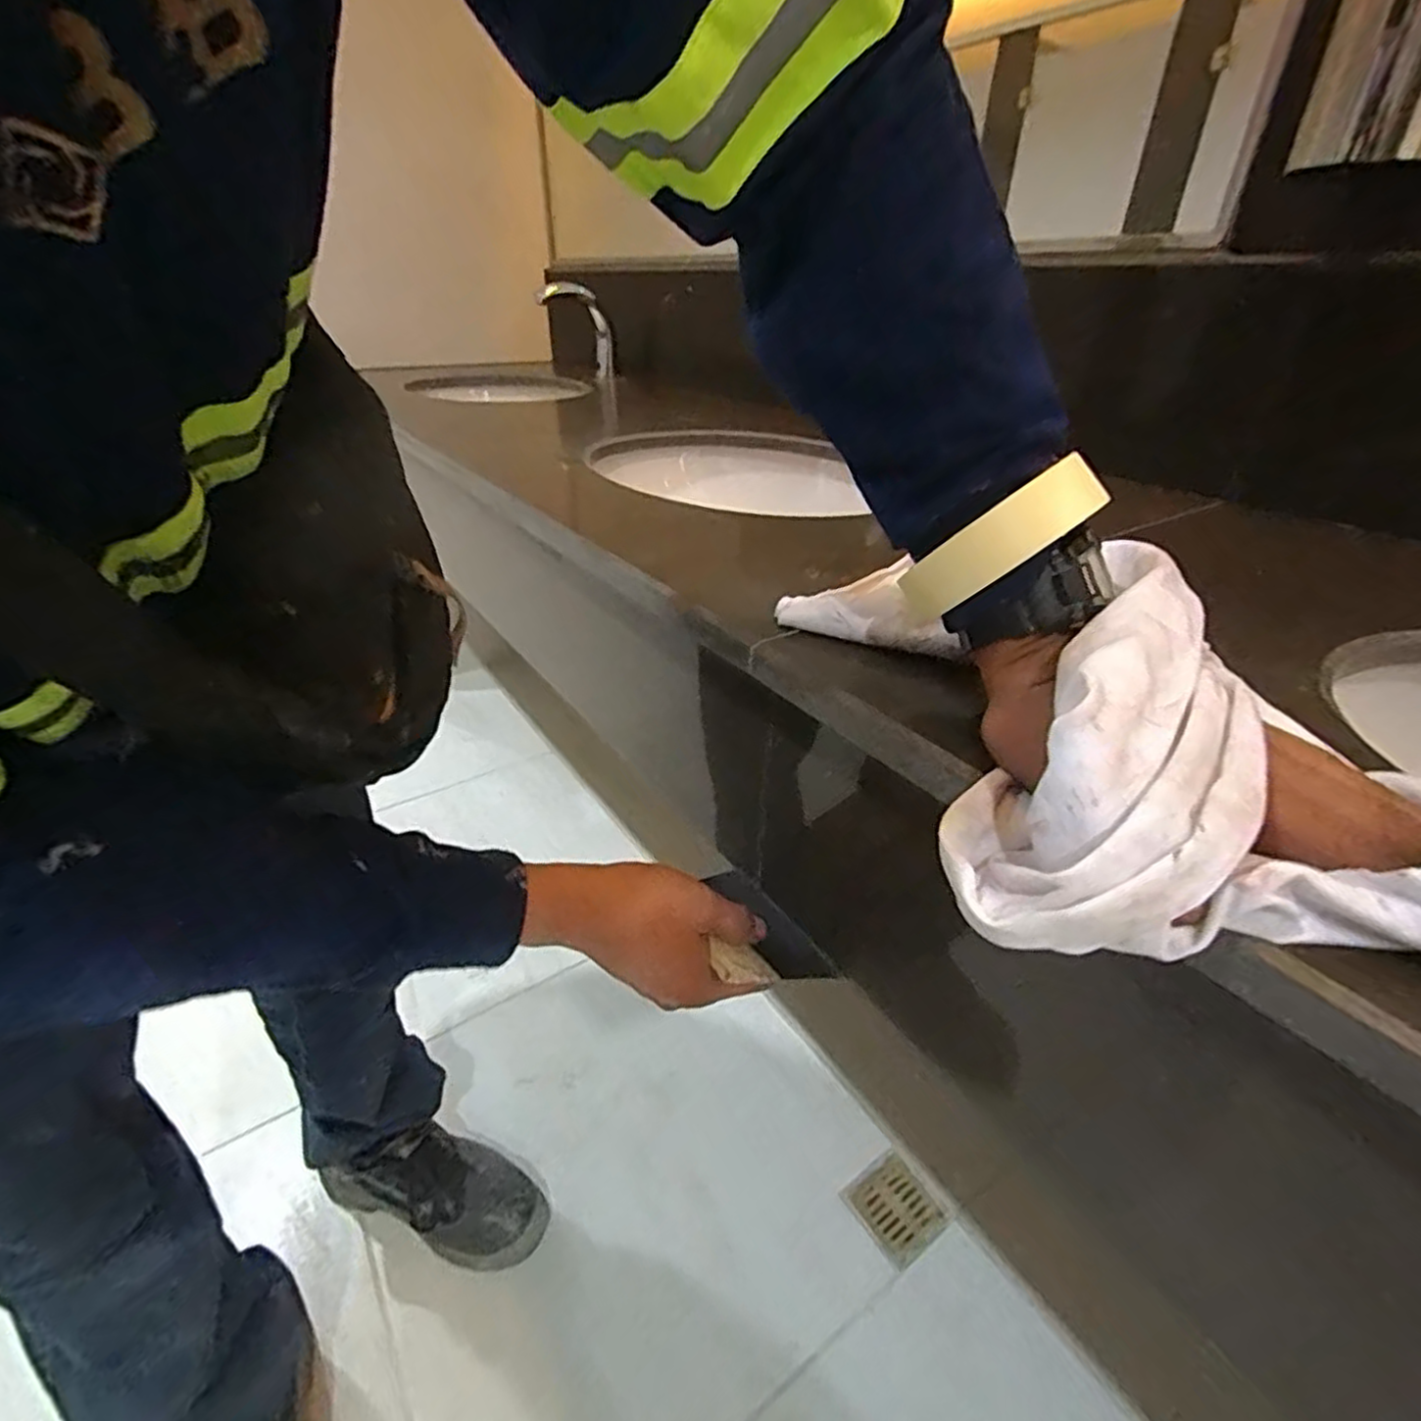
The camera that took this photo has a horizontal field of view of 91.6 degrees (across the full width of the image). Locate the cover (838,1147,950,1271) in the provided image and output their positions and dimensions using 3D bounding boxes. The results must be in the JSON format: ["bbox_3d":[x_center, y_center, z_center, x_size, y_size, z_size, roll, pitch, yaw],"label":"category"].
[{"bbox_3d":[0.232,0.625,0.869,0.095,0.005,0.101,-19,38,-29],"label":"cover"}]

